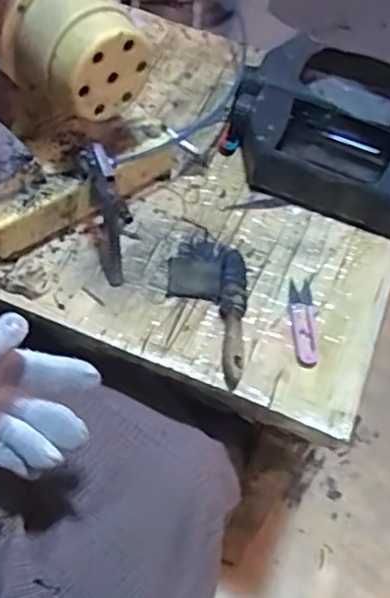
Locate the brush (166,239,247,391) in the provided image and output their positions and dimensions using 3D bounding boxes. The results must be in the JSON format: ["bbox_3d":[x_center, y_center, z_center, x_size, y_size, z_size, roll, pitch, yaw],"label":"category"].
[{"bbox_3d":[0.010,0.003,0.609,0.075,0.025,0.166,5,56,-2],"label":"brush"}]

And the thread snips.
[{"bbox_3d":[0.105,0.022,0.612,0.024,0.006,0.101,2,56,-4],"label":"thread snips"}]

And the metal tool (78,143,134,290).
[{"bbox_3d":[-0.085,-0.087,0.603,0.024,0.107,0.104,-14,59,-14],"label":"metal tool"}]

